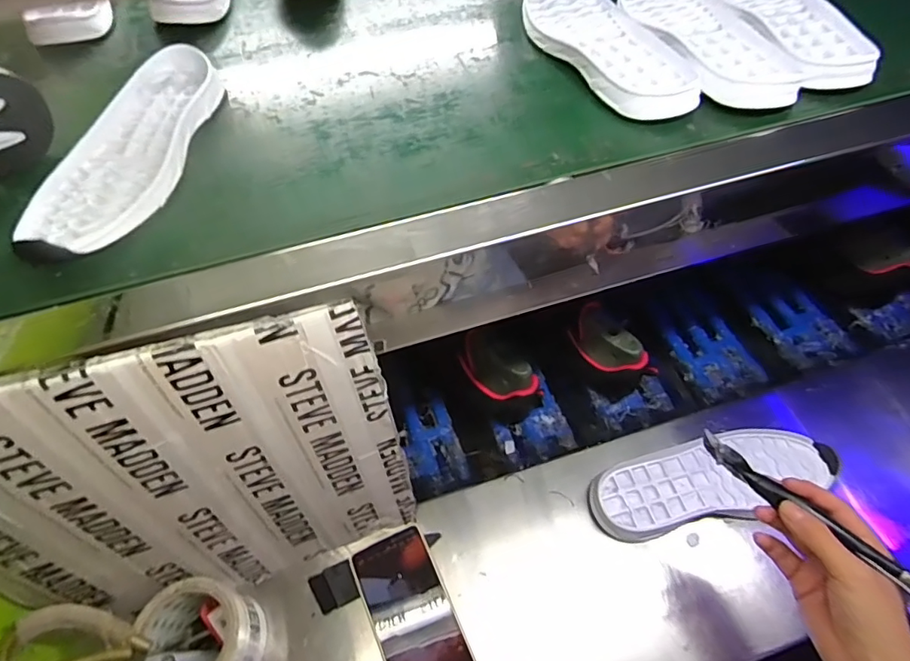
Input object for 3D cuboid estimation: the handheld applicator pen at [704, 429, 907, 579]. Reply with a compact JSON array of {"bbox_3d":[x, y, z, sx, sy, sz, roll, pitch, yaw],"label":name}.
[{"bbox_3d":[0.262,0.134,0.411,0.012,0.017,0.152,-38,56,-20],"label":"handheld applicator pen"}]

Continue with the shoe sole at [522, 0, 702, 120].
[{"bbox_3d":[0.133,-0.270,0.487,0.098,0.025,0.231,-14,55,-6],"label":"shoe sole"}]

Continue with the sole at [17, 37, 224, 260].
[{"bbox_3d":[-0.262,-0.146,0.421,0.093,0.031,0.236,0,55,4],"label":"sole"}]

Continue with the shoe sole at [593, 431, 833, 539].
[{"bbox_3d":[0.276,0.161,0.574,0.264,0.026,0.085,-12,49,-6],"label":"shoe sole"}]

